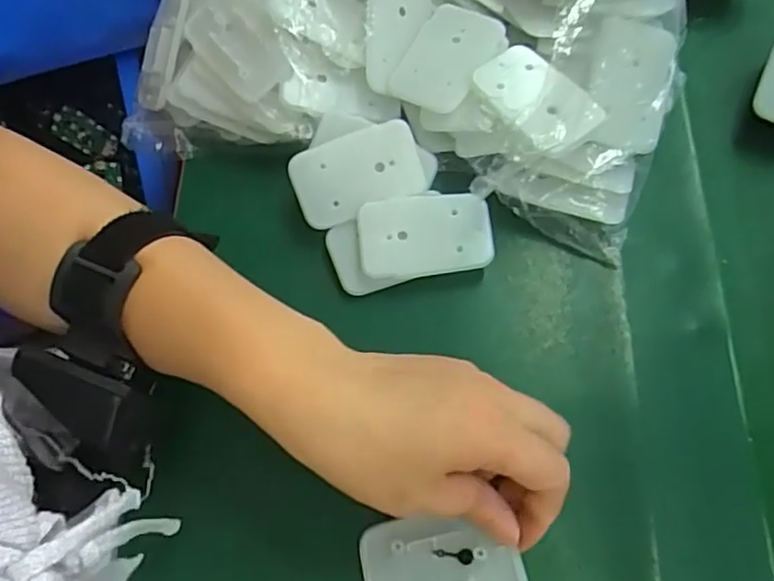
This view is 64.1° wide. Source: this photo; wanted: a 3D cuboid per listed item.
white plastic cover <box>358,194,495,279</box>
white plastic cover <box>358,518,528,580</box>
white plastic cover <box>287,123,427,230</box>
[{"bbox_3d":[0.020,-0.029,0.322,0.068,0.005,0.041,-4,76,3],"label":"white plastic cover"},{"bbox_3d":[0.023,0.121,0.270,0.070,0.004,0.043,-16,66,12],"label":"white plastic cover"},{"bbox_3d":[-0.015,-0.062,0.331,0.068,0.007,0.041,-19,93,0],"label":"white plastic cover"}]

